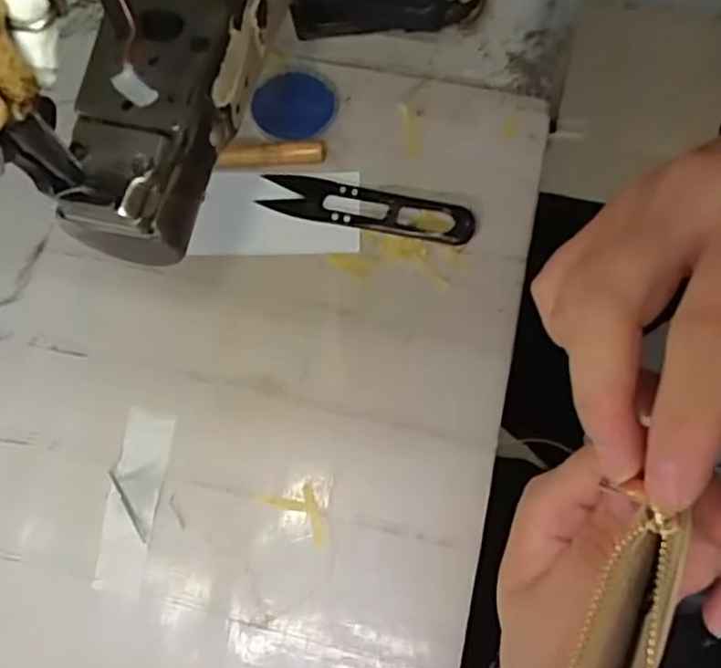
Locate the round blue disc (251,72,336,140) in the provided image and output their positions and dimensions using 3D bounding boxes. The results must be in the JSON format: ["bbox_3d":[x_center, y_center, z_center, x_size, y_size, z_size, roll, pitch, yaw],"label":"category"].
[{"bbox_3d":[-0.039,-0.135,0.401,0.044,0.009,0.044,0,73,0],"label":"round blue disc"}]

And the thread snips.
[{"bbox_3d":[0.004,-0.070,0.378,0.116,0.012,0.026,11,73,4],"label":"thread snips"}]

